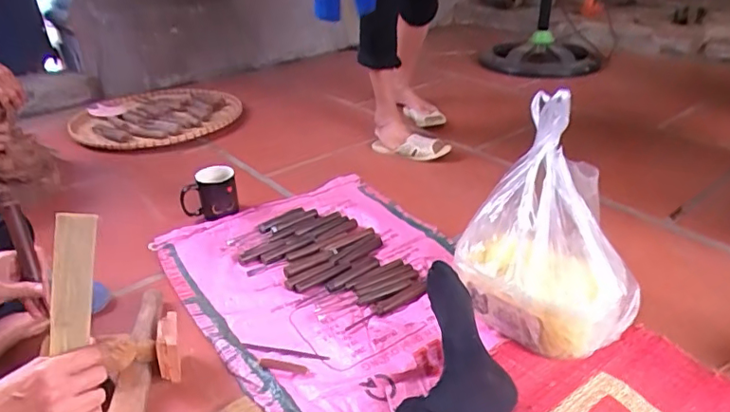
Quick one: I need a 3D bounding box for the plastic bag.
[{"bbox_3d":[0.271,0.038,0.787,0.176,0.314,0.231,-22,35,-29],"label":"plastic bag"}]

